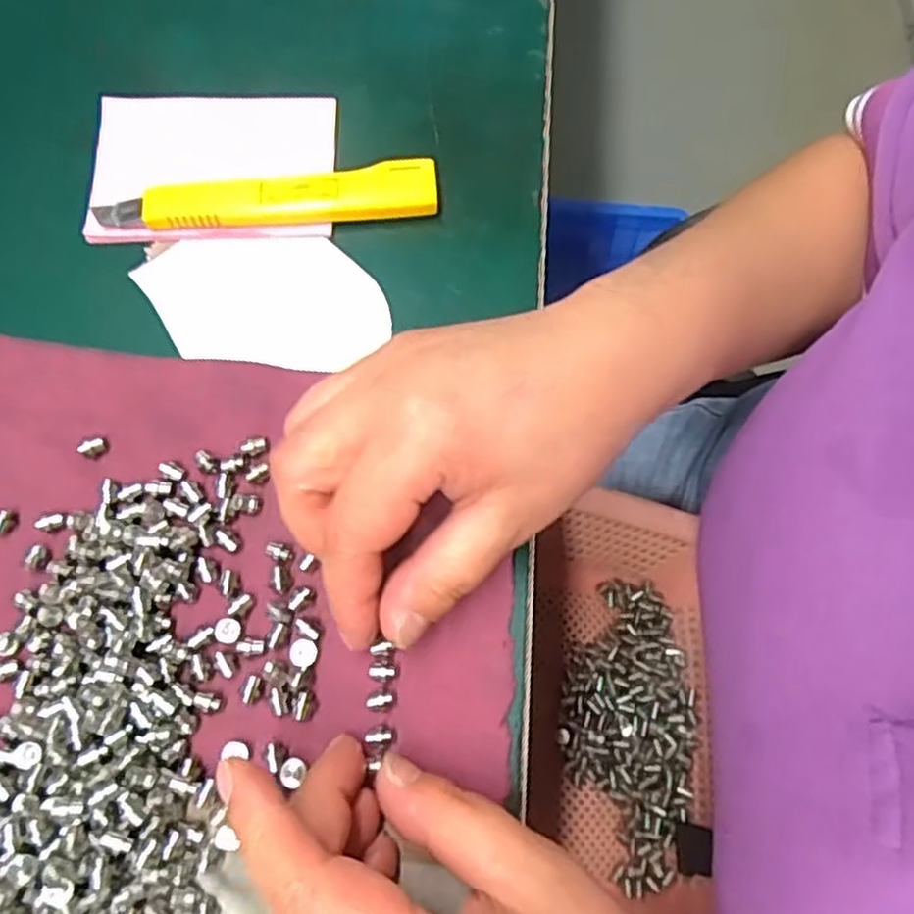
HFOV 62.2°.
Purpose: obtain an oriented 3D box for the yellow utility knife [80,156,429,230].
[{"bbox_3d":[-0.074,-0.101,0.296,0.131,0.016,0.019,-5,73,-2],"label":"yellow utility knife"}]

